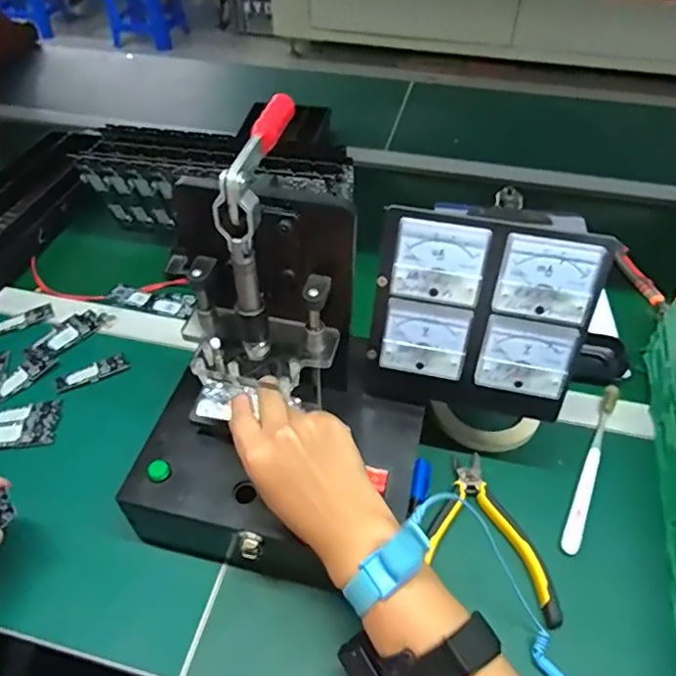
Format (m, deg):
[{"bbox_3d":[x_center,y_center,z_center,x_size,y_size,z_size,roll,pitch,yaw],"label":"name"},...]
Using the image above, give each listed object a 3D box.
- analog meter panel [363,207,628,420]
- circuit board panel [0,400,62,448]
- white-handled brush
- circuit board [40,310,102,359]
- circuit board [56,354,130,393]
[{"bbox_3d":[0.105,-0.014,0.421,0.154,0.162,0.030,12,26,7],"label":"analog meter panel"},{"bbox_3d":[-0.309,0.084,0.533,0.071,0.007,0.049,-7,48,-6],"label":"circuit board panel"},{"bbox_3d":[0.232,0.115,0.504,0.015,0.018,0.183,22,51,19],"label":"white-handled brush"},{"bbox_3d":[-0.299,-0.007,0.616,0.036,0.006,0.065,29,54,24],"label":"circuit board"},{"bbox_3d":[-0.256,0.036,0.576,0.071,0.004,0.024,-24,52,-21],"label":"circuit board"}]

